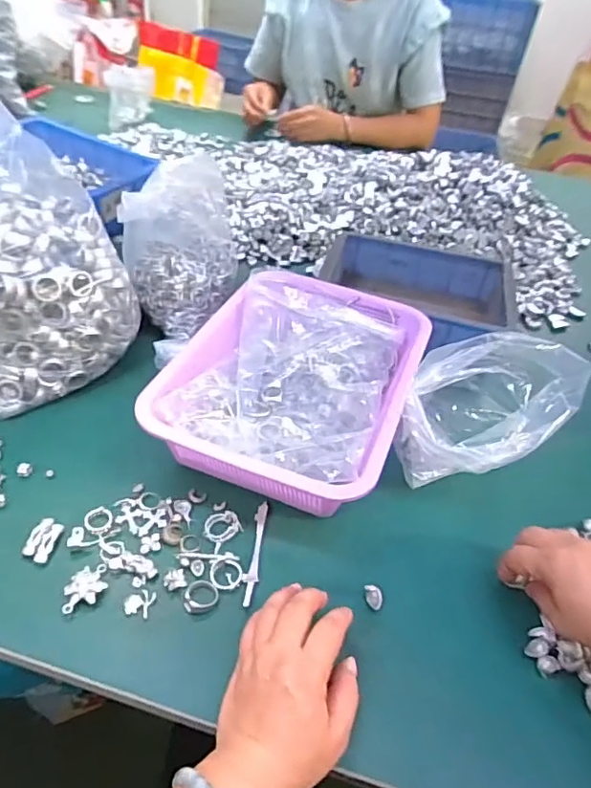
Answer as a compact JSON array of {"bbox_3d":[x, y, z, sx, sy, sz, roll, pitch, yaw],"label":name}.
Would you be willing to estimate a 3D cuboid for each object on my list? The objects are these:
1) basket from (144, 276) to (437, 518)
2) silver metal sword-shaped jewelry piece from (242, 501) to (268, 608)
[{"bbox_3d":[0.003,-0.012,0.569,0.224,0.082,0.296,18,45,11],"label":"basket"},{"bbox_3d":[-0.035,0.135,0.464,0.013,0.004,0.098,6,44,-1],"label":"silver metal sword-shaped jewelry piece"}]

